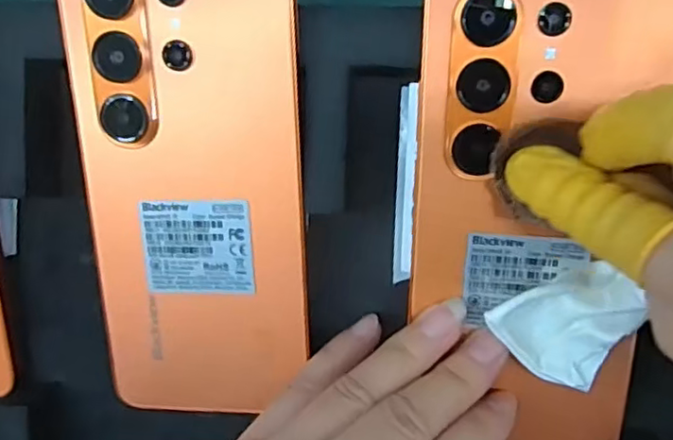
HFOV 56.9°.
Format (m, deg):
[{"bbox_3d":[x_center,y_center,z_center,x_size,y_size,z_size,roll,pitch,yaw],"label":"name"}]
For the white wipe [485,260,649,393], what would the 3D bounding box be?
[{"bbox_3d":[0.073,0.032,0.203,0.040,0.011,0.040,28,96,4],"label":"white wipe"}]

